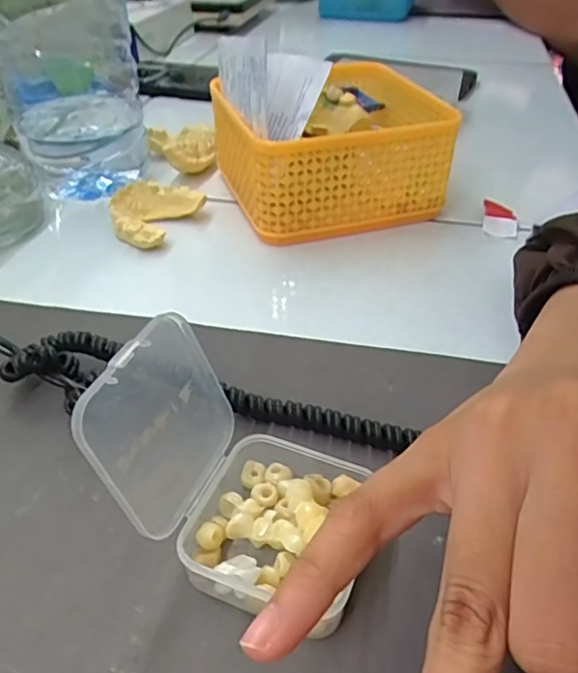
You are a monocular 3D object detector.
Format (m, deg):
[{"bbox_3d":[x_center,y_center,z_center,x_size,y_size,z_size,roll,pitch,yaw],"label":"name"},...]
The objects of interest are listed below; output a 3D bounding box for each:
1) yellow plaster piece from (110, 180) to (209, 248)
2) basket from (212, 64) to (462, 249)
[{"bbox_3d":[-0.087,-0.078,0.365,0.048,0.021,0.052,1,39,0],"label":"yellow plaster piece"},{"bbox_3d":[0.026,-0.129,0.392,0.133,0.065,0.135,-11,41,-14],"label":"basket"}]

